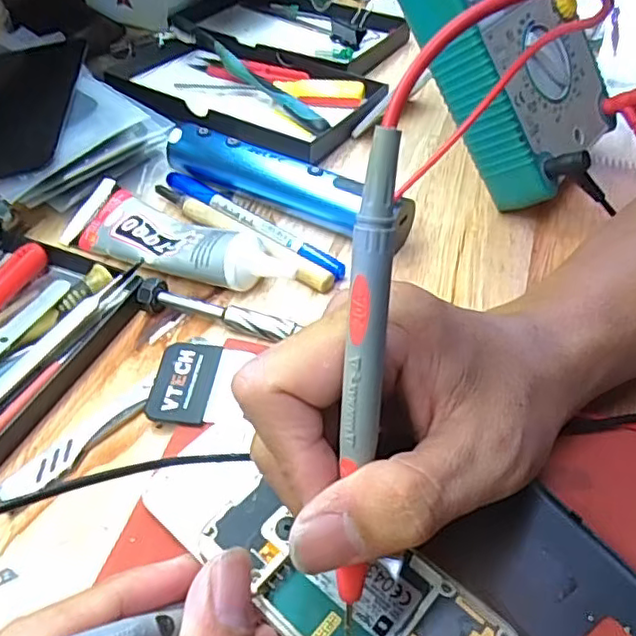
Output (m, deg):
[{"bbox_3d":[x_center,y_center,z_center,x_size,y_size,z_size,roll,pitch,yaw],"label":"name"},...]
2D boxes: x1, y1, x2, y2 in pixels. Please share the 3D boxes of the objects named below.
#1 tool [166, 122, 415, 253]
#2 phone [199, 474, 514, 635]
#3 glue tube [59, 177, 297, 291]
[{"bbox_3d":[-0.021,-0.078,0.350,0.154,0.027,0.022,23,51,21],"label":"tool"},{"bbox_3d":[0.008,0.089,0.192,0.097,0.009,0.047,26,52,23],"label":"phone"},{"bbox_3d":[-0.075,-0.046,0.325,0.135,0.018,0.045,22,51,20],"label":"glue tube"}]

